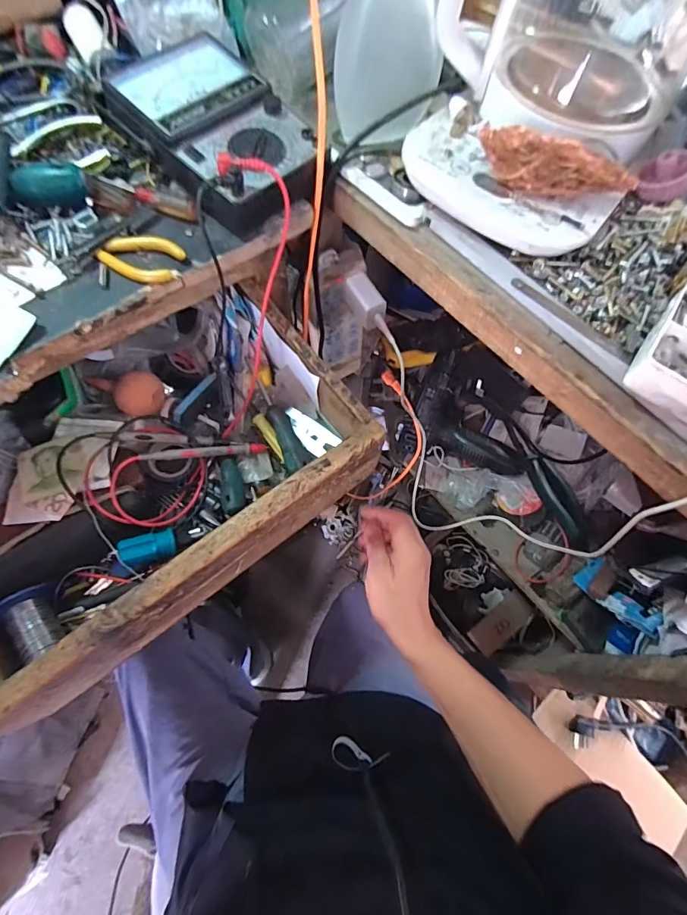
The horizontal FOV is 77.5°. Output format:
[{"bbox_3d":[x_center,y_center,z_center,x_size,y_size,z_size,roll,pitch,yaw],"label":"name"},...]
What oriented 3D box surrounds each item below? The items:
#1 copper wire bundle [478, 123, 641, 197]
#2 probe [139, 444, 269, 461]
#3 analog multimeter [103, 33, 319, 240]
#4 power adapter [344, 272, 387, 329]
[{"bbox_3d":[0.154,-0.214,0.315,0.111,0.033,0.025,13,67,2],"label":"copper wire bundle"},{"bbox_3d":[-0.142,-0.008,0.448,0.127,0.016,0.016,-6,65,-32],"label":"probe"},{"bbox_3d":[-0.106,-0.278,0.370,0.114,0.052,0.166,-39,74,-17],"label":"analog multimeter"},{"bbox_3d":[0.023,-0.184,0.507,0.032,0.035,0.055,-30,72,-14],"label":"power adapter"}]

